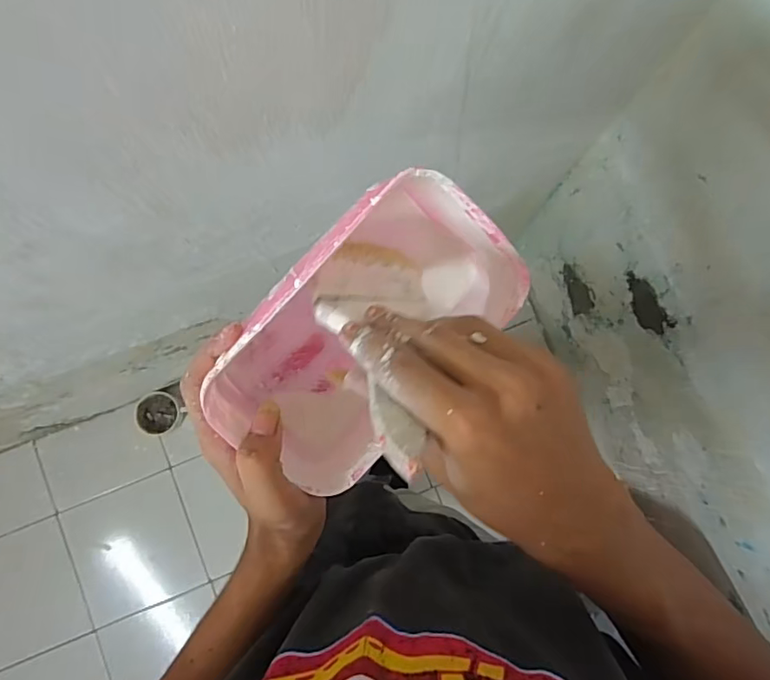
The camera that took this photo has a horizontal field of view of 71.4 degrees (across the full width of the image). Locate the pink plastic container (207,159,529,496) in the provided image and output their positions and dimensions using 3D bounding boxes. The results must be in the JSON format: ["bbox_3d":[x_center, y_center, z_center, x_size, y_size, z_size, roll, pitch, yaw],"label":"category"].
[{"bbox_3d":[-0.012,-0.002,0.337,0.108,0.104,0.186,43,83,4],"label":"pink plastic container"}]

